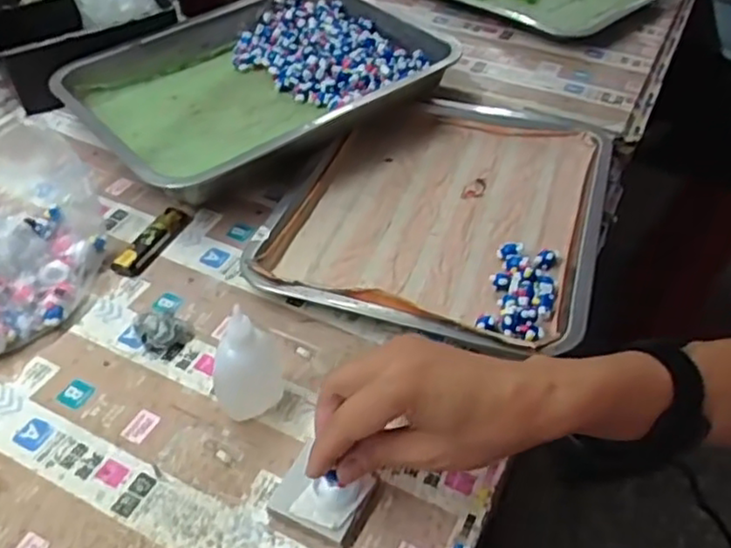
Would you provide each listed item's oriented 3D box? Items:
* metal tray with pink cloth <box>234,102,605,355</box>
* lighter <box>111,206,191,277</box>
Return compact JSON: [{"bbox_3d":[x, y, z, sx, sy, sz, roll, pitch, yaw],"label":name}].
[{"bbox_3d":[0.070,-0.056,0.594,0.258,0.042,0.301,15,46,13],"label":"metal tray with pink cloth"},{"bbox_3d":[-0.176,-0.027,0.562,0.024,0.014,0.079,22,47,19],"label":"lighter"}]

